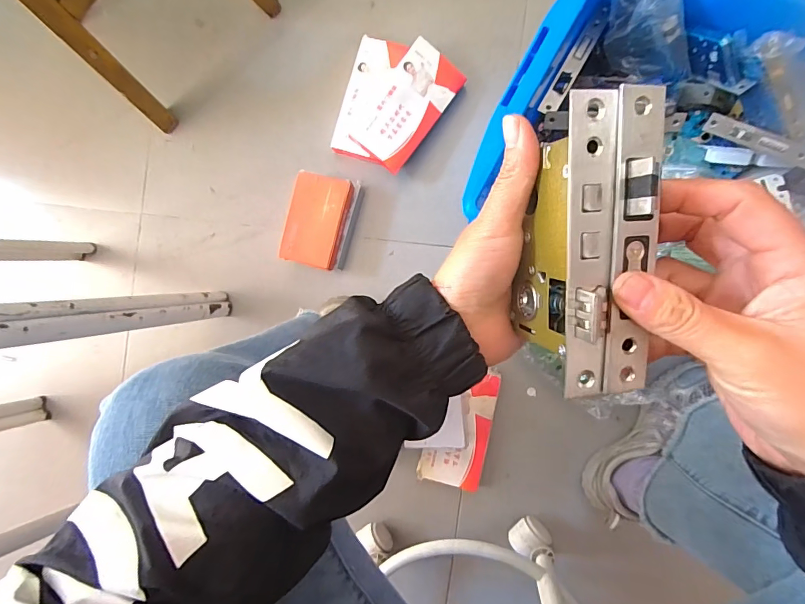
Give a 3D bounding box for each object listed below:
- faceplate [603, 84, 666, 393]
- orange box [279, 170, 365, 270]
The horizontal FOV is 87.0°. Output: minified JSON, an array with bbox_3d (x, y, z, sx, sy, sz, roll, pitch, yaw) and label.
[{"bbox_3d":[0.095,-0.022,0.174,0.019,0.004,0.123,-4,100,-9],"label":"faceplate"},{"bbox_3d":[-0.123,-0.122,0.650,0.089,0.054,0.134,15,93,9],"label":"orange box"}]

